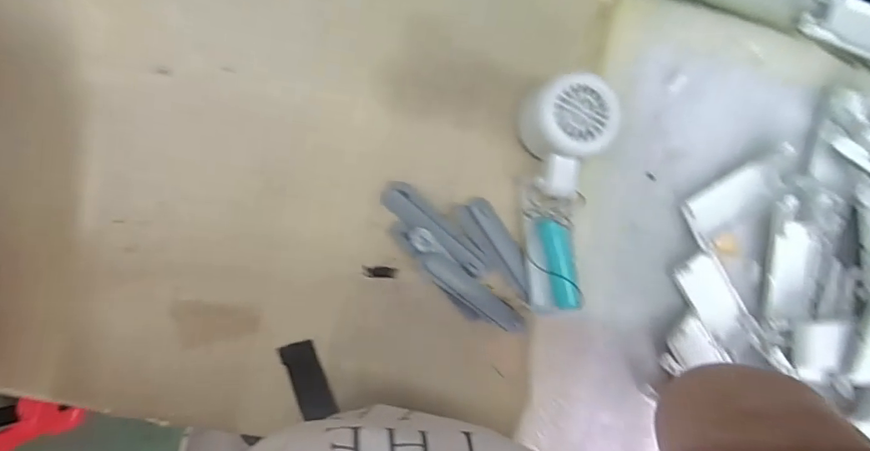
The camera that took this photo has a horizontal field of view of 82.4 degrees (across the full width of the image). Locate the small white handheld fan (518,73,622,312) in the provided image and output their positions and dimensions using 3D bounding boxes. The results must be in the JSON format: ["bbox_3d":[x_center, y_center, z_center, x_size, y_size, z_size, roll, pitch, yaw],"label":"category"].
[{"bbox_3d":[0.088,-0.019,0.353,0.061,0.051,0.165,7,93,-8],"label":"small white handheld fan"}]

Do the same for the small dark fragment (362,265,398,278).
[{"bbox_3d":[-0.040,0.034,0.366,0.025,0.004,0.009,2,93,-8],"label":"small dark fragment"}]

